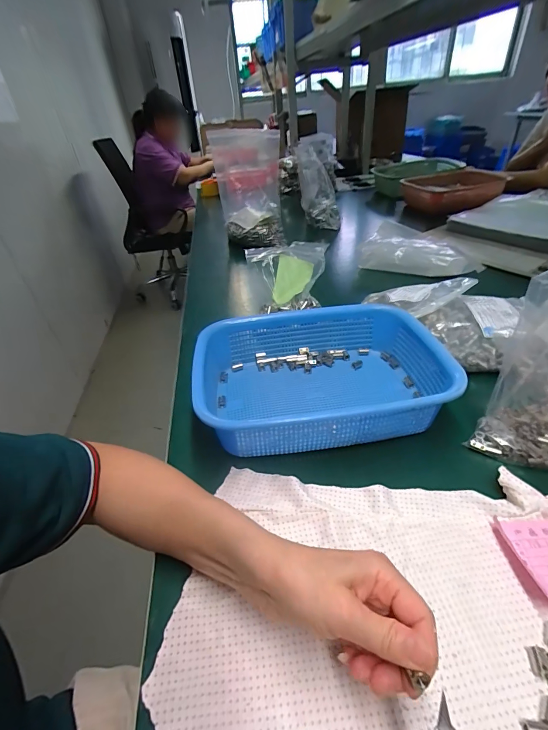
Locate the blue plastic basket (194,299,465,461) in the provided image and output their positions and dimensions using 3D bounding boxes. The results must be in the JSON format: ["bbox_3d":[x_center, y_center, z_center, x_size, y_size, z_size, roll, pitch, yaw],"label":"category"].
[{"bbox_3d":[0.053,0.013,0.424,0.276,0.082,0.201,-9,37,-3],"label":"blue plastic basket"}]

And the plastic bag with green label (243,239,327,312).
[{"bbox_3d":[0.036,-0.157,0.620,0.145,0.079,0.134,-13,38,-8],"label":"plastic bag with green label"}]

